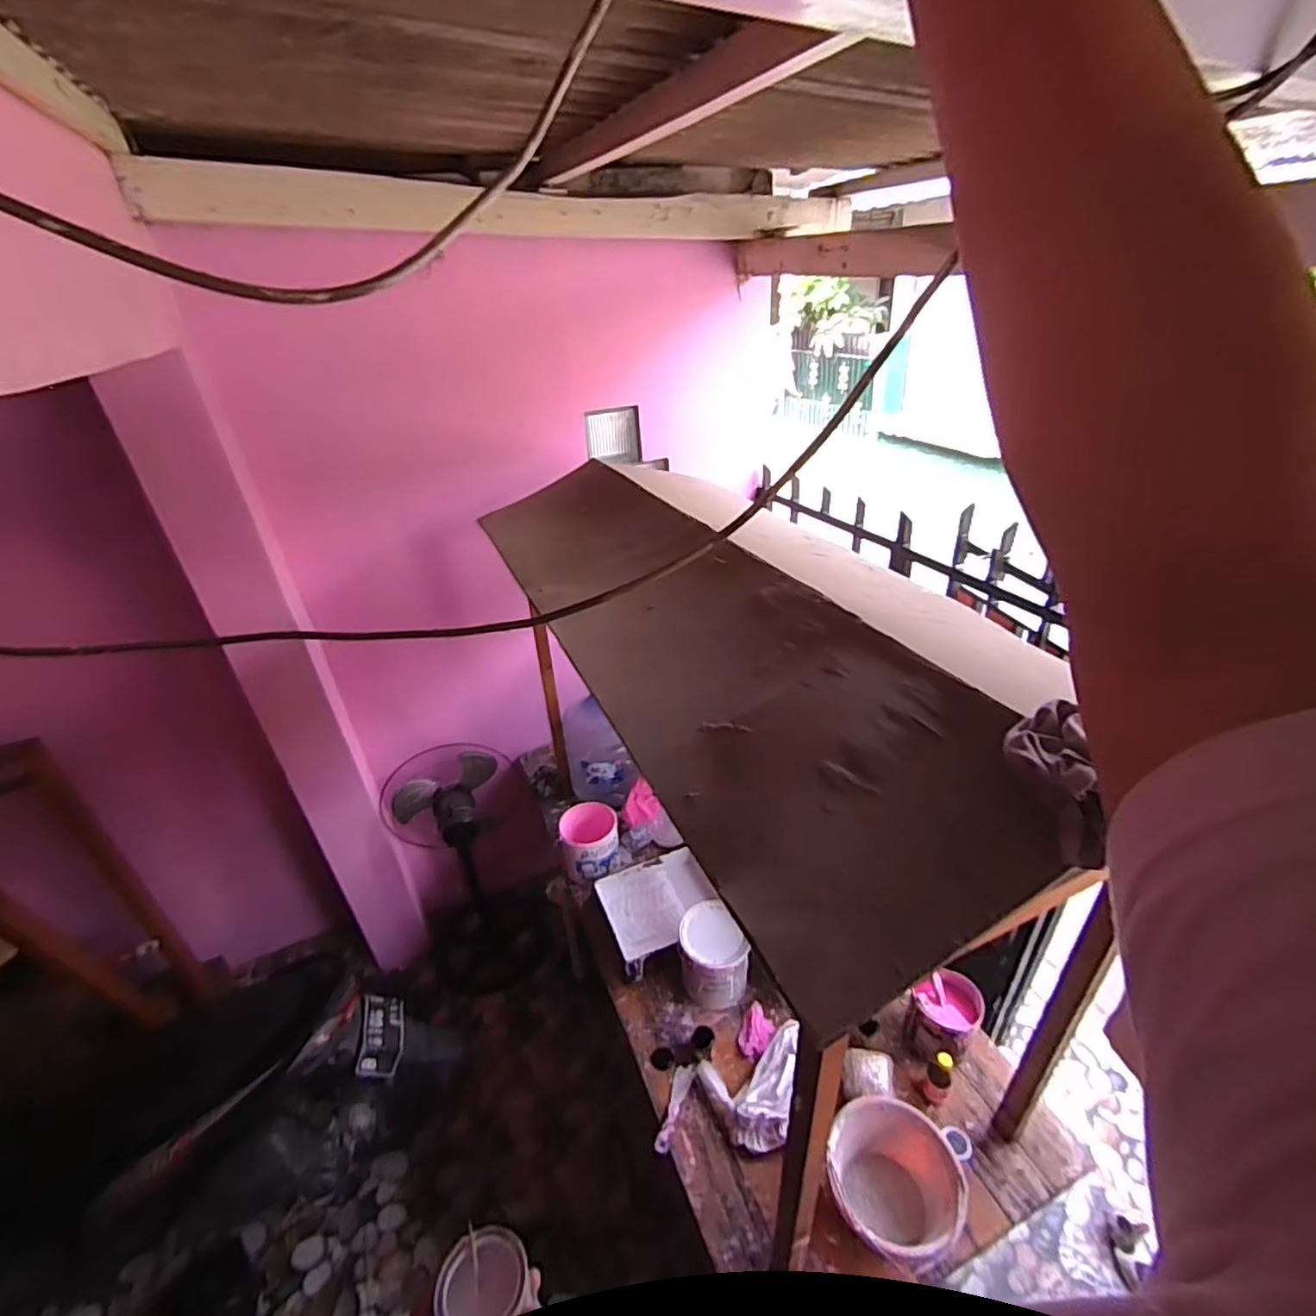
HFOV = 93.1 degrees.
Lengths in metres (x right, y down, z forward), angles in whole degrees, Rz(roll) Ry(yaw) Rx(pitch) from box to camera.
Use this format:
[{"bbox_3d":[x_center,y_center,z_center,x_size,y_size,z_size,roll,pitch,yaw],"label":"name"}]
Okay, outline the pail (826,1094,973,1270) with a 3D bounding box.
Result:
[{"bbox_3d":[0.474,1.065,1.254,0.251,0.206,0.224,4,32,14],"label":"pail"}]

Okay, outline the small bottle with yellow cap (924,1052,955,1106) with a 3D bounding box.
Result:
[{"bbox_3d":[0.620,0.918,1.371,0.054,0.133,0.058,19,38,34],"label":"small bottle with yellow cap"}]

